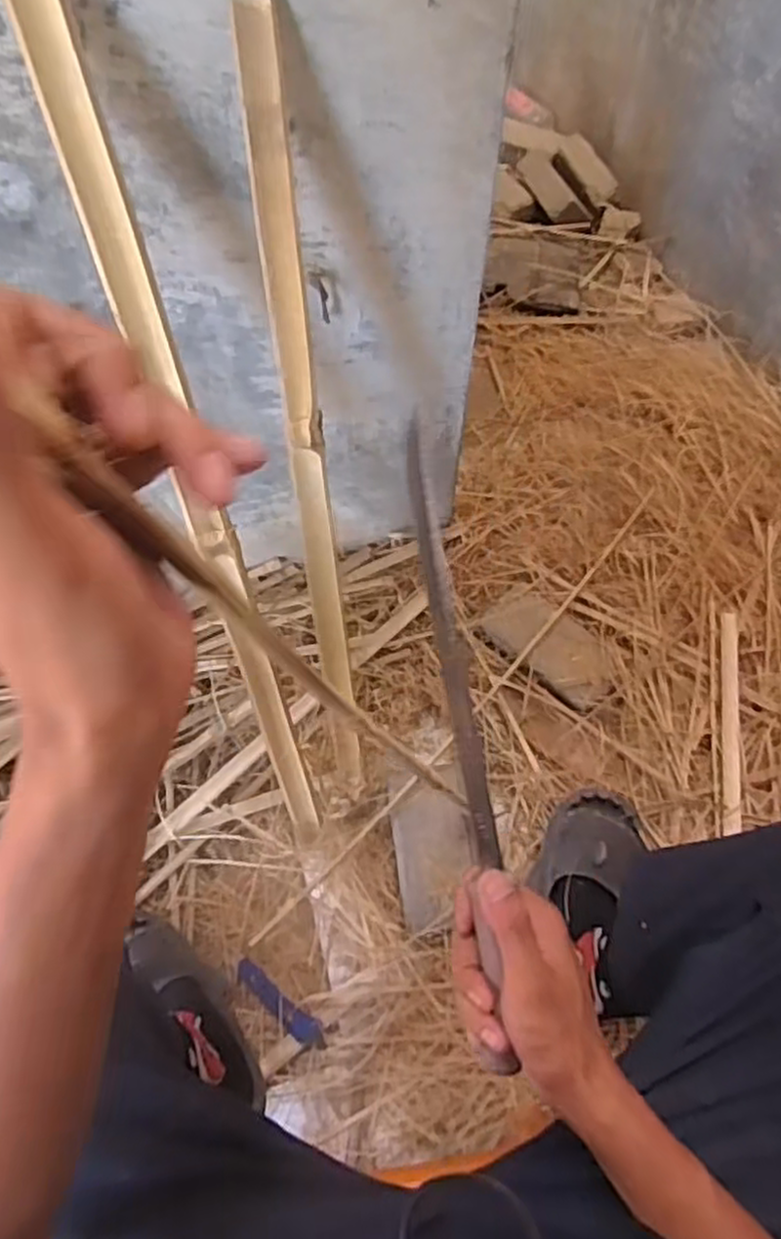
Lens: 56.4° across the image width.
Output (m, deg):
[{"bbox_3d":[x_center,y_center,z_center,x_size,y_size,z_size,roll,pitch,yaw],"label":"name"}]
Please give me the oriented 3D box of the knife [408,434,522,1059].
[{"bbox_3d":[0.042,0.071,0.446,0.025,0.025,0.389,-9,84,-6],"label":"knife"}]

